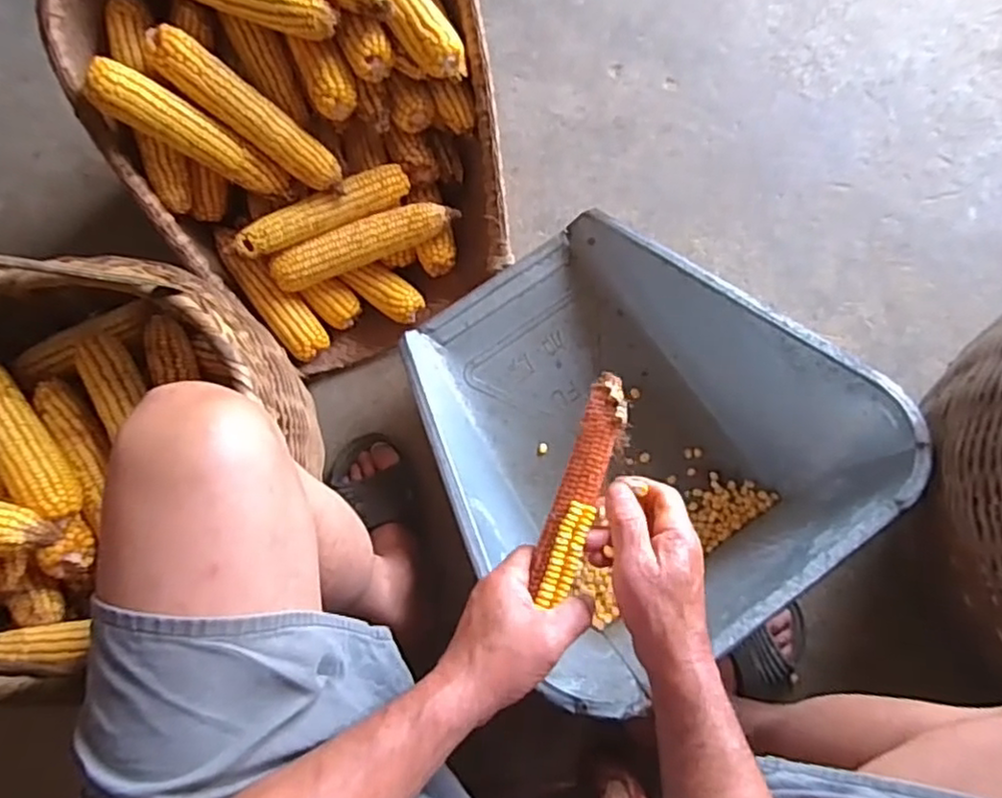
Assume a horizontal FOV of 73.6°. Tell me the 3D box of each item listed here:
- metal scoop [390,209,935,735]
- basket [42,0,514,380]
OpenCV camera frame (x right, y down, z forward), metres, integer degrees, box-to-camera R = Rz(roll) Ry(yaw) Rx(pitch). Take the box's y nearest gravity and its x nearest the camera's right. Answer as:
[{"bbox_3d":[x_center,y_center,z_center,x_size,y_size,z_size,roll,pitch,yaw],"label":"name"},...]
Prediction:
[{"bbox_3d":[0.114,0.025,0.724,0.394,0.239,0.441,-38,80,-9],"label":"metal scoop"},{"bbox_3d":[-0.199,-0.321,0.775,0.418,0.302,0.431,0,77,-1],"label":"basket"}]

